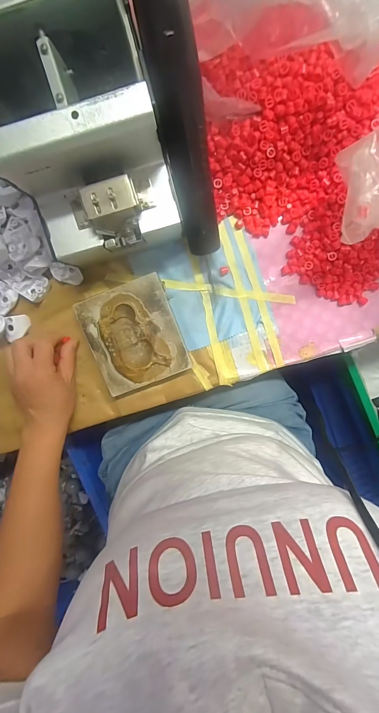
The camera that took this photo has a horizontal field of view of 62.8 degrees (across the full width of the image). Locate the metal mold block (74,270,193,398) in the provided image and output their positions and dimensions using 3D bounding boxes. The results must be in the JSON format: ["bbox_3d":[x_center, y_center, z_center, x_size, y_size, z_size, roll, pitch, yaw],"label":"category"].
[{"bbox_3d":[-0.063,-0.023,0.361,0.101,0.030,0.114,-20,99,4],"label":"metal mold block"}]

